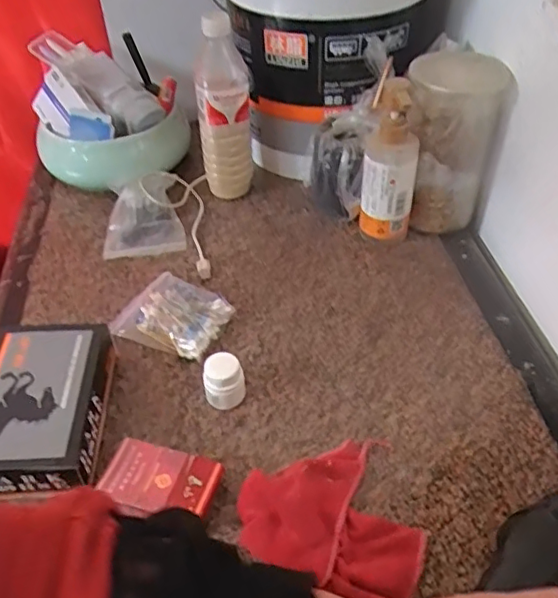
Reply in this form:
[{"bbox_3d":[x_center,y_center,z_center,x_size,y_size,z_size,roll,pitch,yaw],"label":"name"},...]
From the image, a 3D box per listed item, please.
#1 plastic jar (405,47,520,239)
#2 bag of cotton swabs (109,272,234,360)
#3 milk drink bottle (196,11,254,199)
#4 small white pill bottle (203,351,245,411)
[{"bbox_3d":[0.193,-0.187,0.720,0.103,0.194,0.121,-12,45,-10],"label":"plastic jar"},{"bbox_3d":[-0.116,0.014,0.634,0.115,0.031,0.079,20,48,21],"label":"bag of cotton swabs"},{"bbox_3d":[-0.071,-0.234,0.748,0.068,0.222,0.070,-4,44,-2],"label":"milk drink bottle"},{"bbox_3d":[-0.051,0.077,0.555,0.036,0.047,0.037,-1,44,1],"label":"small white pill bottle"}]

